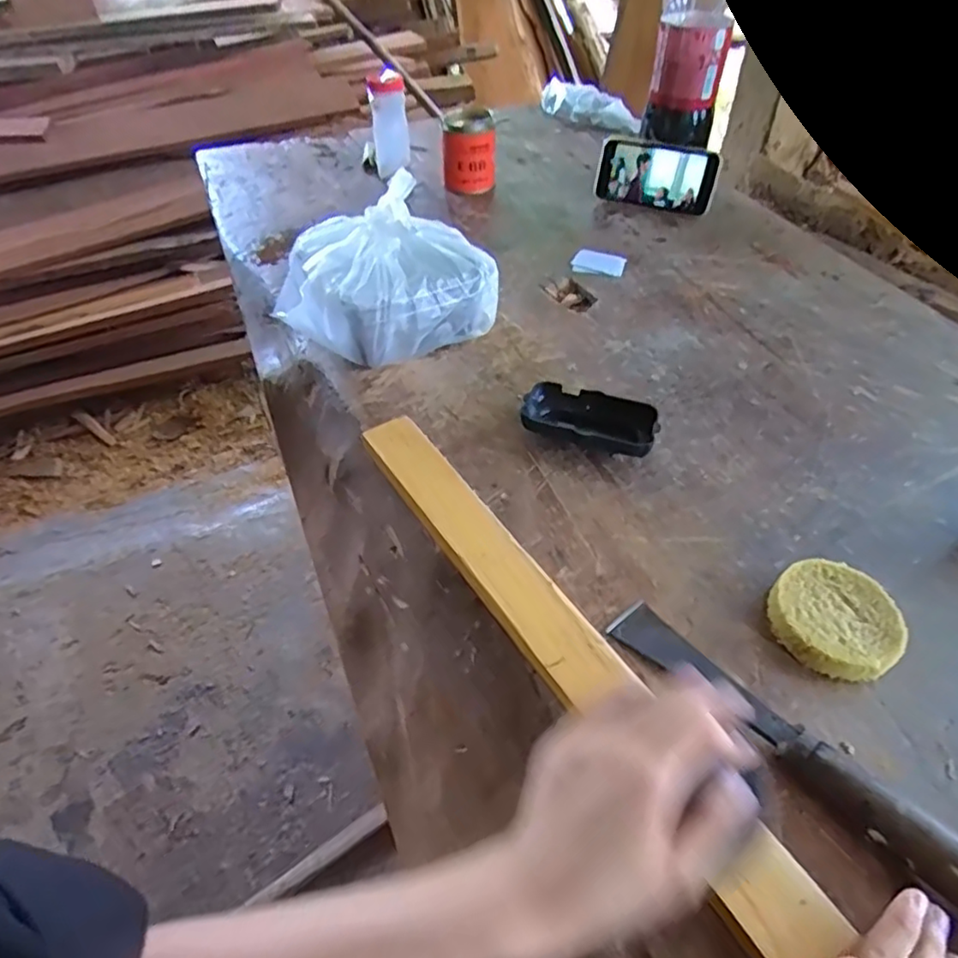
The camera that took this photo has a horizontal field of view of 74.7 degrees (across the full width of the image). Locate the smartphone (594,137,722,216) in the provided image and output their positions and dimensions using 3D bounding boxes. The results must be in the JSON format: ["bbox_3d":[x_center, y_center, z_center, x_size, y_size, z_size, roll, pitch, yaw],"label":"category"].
[{"bbox_3d":[0.217,-0.371,0.772,0.145,0.071,0.015,15,26,12],"label":"smartphone"}]

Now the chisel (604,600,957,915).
[{"bbox_3d":[0.175,0.146,0.349,0.031,0.036,0.235,-32,55,-26],"label":"chisel"}]

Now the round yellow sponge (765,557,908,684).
[{"bbox_3d":[0.230,0.090,0.407,0.076,0.020,0.075,0,47,0],"label":"round yellow sponge"}]

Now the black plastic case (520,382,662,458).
[{"bbox_3d":[0.095,-0.051,0.533,0.109,0.027,0.046,16,49,15],"label":"black plastic case"}]

